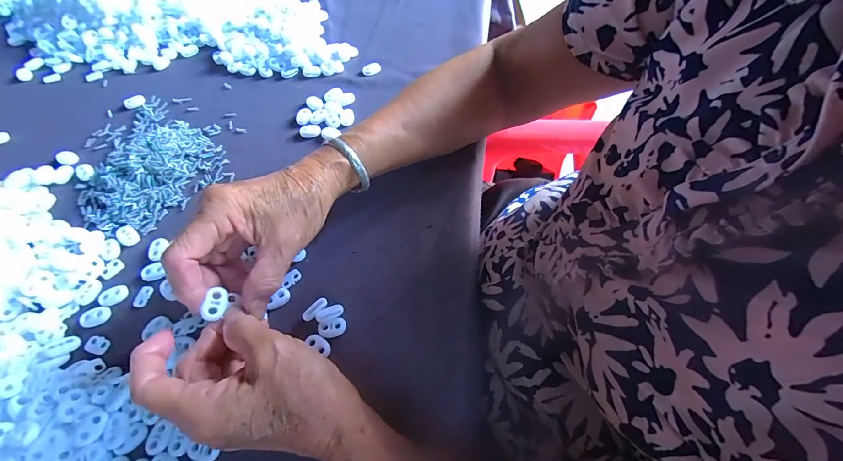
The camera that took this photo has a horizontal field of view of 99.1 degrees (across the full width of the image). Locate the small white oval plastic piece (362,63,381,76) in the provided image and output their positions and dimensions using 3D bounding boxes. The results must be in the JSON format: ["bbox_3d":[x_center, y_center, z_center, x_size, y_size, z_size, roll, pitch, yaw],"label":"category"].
[{"bbox_3d":[-0.063,-0.203,0.451,0.025,0.006,0.015,-30,63,-14],"label":"small white oval plastic piece"}]

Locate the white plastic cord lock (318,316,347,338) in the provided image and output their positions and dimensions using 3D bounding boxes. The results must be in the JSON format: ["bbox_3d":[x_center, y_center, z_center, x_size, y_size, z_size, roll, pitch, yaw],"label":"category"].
[{"bbox_3d":[-0.072,0.078,0.289,0.022,0.004,0.014,-20,61,-8],"label":"white plastic cord lock"}]

